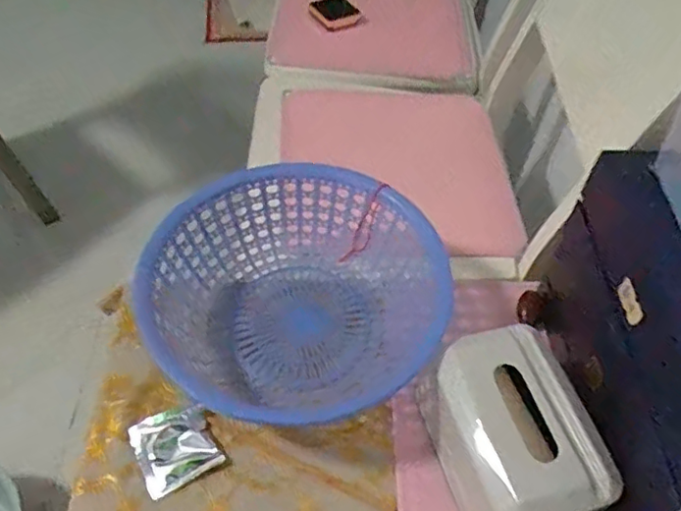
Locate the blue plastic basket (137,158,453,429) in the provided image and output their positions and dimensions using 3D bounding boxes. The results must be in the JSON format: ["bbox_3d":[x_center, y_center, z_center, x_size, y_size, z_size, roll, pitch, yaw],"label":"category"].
[{"bbox_3d":[-0.048,0.037,0.667,0.300,0.100,0.275,-12,54,-11],"label":"blue plastic basket"}]

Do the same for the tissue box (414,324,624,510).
[{"bbox_3d":[0.156,0.172,0.566,0.132,0.096,0.185,-9,54,-9],"label":"tissue box"}]

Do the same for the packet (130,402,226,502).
[{"bbox_3d":[-0.163,0.190,0.596,0.074,0.012,0.073,-24,57,-18],"label":"packet"}]

